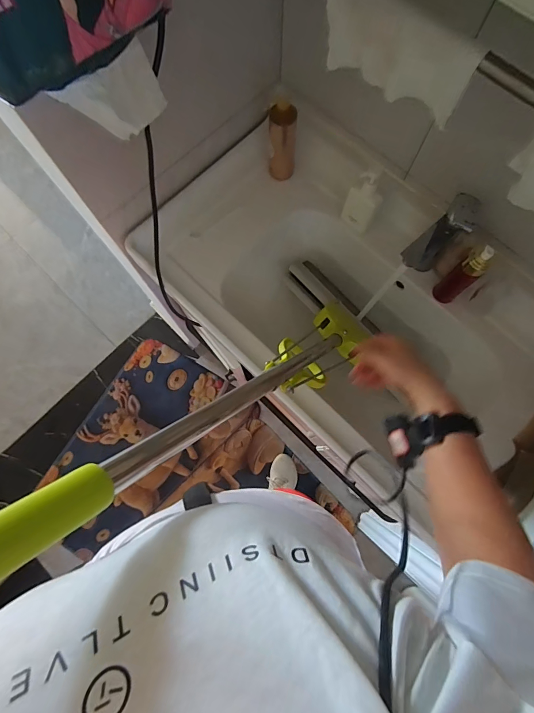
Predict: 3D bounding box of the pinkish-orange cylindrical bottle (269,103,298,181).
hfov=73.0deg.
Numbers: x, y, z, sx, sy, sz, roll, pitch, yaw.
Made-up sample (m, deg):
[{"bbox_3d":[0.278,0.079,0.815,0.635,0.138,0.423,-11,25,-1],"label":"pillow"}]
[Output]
[{"bbox_3d":[0.030,-0.426,0.718,0.054,0.154,0.042,7,76,2],"label":"pinkish-orange cylindrical bottle"}]

